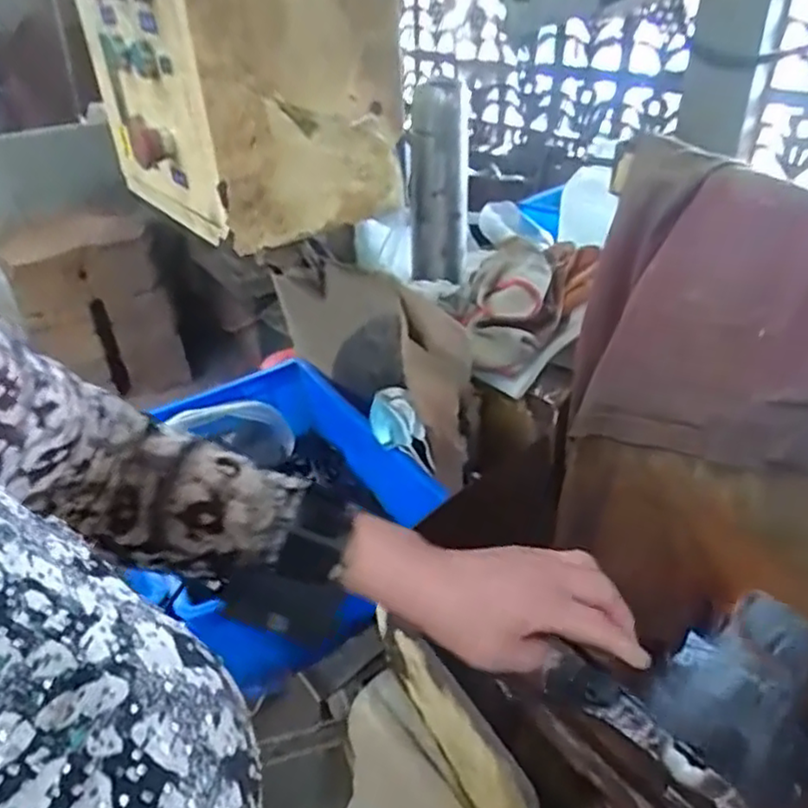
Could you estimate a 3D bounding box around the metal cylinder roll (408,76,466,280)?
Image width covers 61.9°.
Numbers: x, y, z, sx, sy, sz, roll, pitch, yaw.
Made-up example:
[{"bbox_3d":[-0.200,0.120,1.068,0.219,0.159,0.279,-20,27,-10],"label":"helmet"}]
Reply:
[{"bbox_3d":[0.039,-0.240,0.762,0.064,0.218,0.055,0,33,2],"label":"metal cylinder roll"}]

